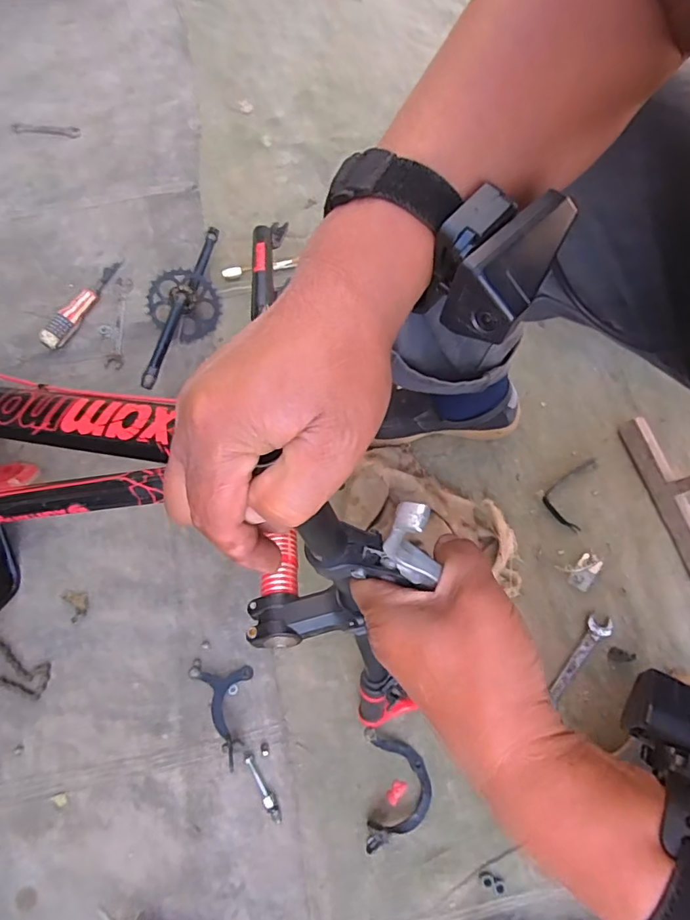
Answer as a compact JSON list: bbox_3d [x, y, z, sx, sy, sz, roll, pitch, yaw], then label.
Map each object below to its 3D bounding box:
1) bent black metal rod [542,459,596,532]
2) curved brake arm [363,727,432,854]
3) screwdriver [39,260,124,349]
[{"bbox_3d":[0.321,0.041,0.713,0.059,0.006,0.108,22,74,6],"label":"bent black metal rod"},{"bbox_3d":[0.065,0.394,0.601,0.079,0.028,0.125,-1,74,-1],"label":"curved brake arm"},{"bbox_3d":[-0.418,-0.255,0.789,0.027,0.034,0.182,28,75,8],"label":"screwdriver"}]

